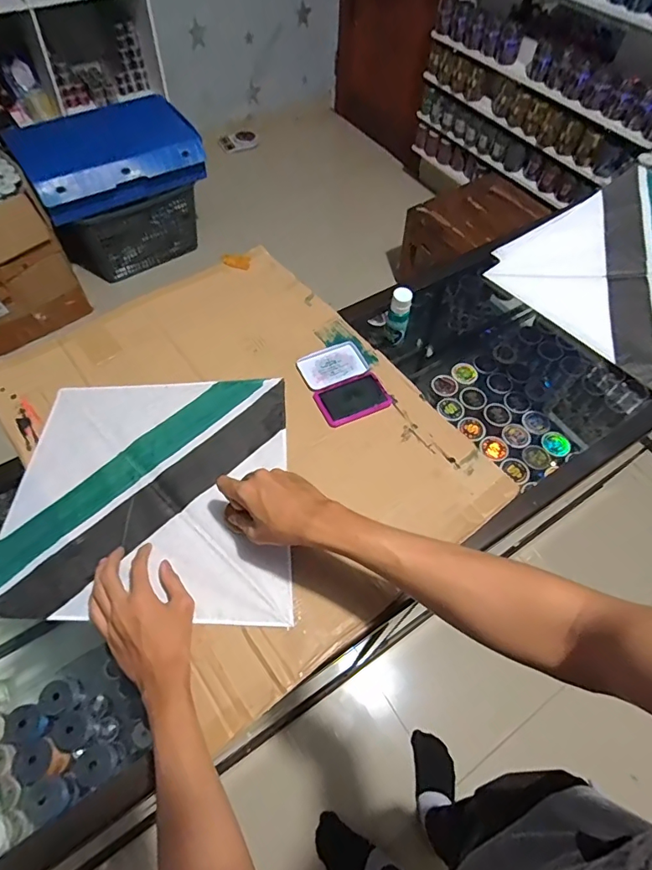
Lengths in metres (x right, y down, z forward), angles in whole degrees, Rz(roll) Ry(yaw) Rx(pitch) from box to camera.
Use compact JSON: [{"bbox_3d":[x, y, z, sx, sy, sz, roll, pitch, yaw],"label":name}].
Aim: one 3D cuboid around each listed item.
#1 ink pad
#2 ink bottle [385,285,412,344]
[{"bbox_3d":[0.026,-0.084,0.715,0.105,0.012,0.140,-21,62,-14],"label":"ink pad"},{"bbox_3d":[0.112,-0.183,0.723,0.032,0.097,0.026,16,59,7],"label":"ink bottle"}]

